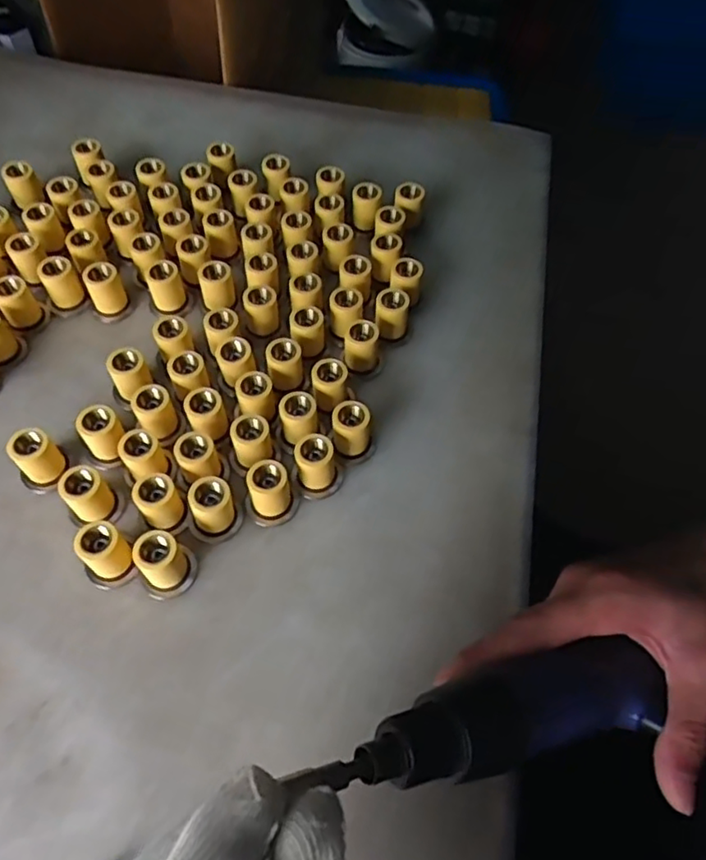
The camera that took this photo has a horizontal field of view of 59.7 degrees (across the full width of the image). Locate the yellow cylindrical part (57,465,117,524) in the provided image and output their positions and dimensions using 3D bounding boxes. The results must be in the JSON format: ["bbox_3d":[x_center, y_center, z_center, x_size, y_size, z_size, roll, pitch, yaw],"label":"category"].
[{"bbox_3d":[-0.148,0.037,0.345,0.022,0.034,0.021,1,59,-1],"label":"yellow cylindrical part"}]

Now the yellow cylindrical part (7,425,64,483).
[{"bbox_3d":[-0.181,0.016,0.356,0.020,0.035,0.021,1,59,-1],"label":"yellow cylindrical part"}]

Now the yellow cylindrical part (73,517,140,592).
[{"bbox_3d":[-0.131,0.067,0.326,0.024,0.035,0.027,37,65,19],"label":"yellow cylindrical part"}]

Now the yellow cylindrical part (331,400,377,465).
[{"bbox_3d":[0.001,0.002,0.371,0.026,0.033,0.024,2,59,-1],"label":"yellow cylindrical part"}]

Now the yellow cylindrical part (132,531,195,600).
[{"bbox_3d":[-0.099,0.071,0.325,0.023,0.033,0.026,-7,60,-6],"label":"yellow cylindrical part"}]

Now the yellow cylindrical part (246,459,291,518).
[{"bbox_3d":[-0.048,0.034,0.348,0.021,0.032,0.022,1,59,-1],"label":"yellow cylindrical part"}]

